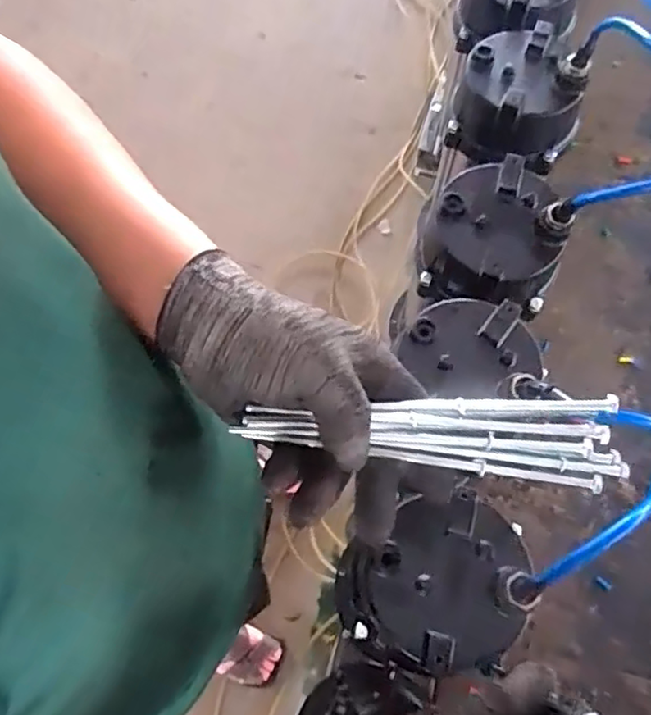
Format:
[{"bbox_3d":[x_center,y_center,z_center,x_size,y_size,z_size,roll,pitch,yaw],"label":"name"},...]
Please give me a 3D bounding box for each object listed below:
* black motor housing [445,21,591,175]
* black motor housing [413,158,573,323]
[{"bbox_3d":[0.185,-0.253,0.593,0.112,0.069,0.127,17,69,9],"label":"black motor housing"},{"bbox_3d":[0.140,-0.099,0.528,0.117,0.071,0.133,21,70,11],"label":"black motor housing"}]

